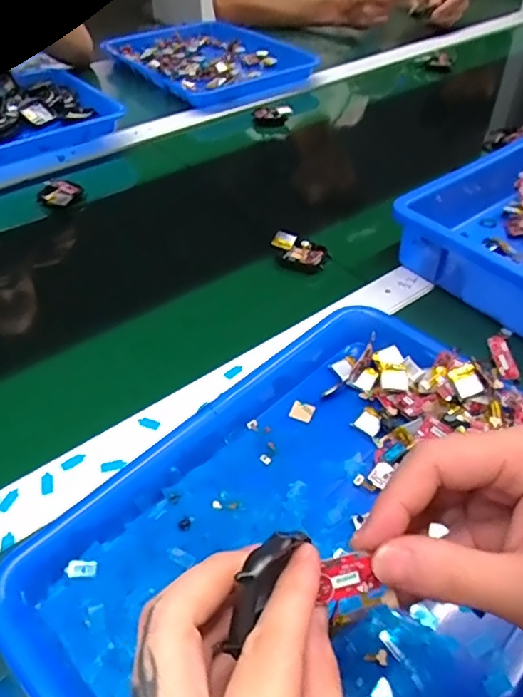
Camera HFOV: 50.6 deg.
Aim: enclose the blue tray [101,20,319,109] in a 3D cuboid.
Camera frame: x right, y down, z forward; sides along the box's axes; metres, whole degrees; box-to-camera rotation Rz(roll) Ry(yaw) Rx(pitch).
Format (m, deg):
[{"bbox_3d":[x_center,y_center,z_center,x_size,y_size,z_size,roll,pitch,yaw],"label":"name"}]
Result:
[{"bbox_3d":[-0.087,-0.481,0.914,0.236,0.037,0.300,-31,54,-28],"label":"blue tray"}]

